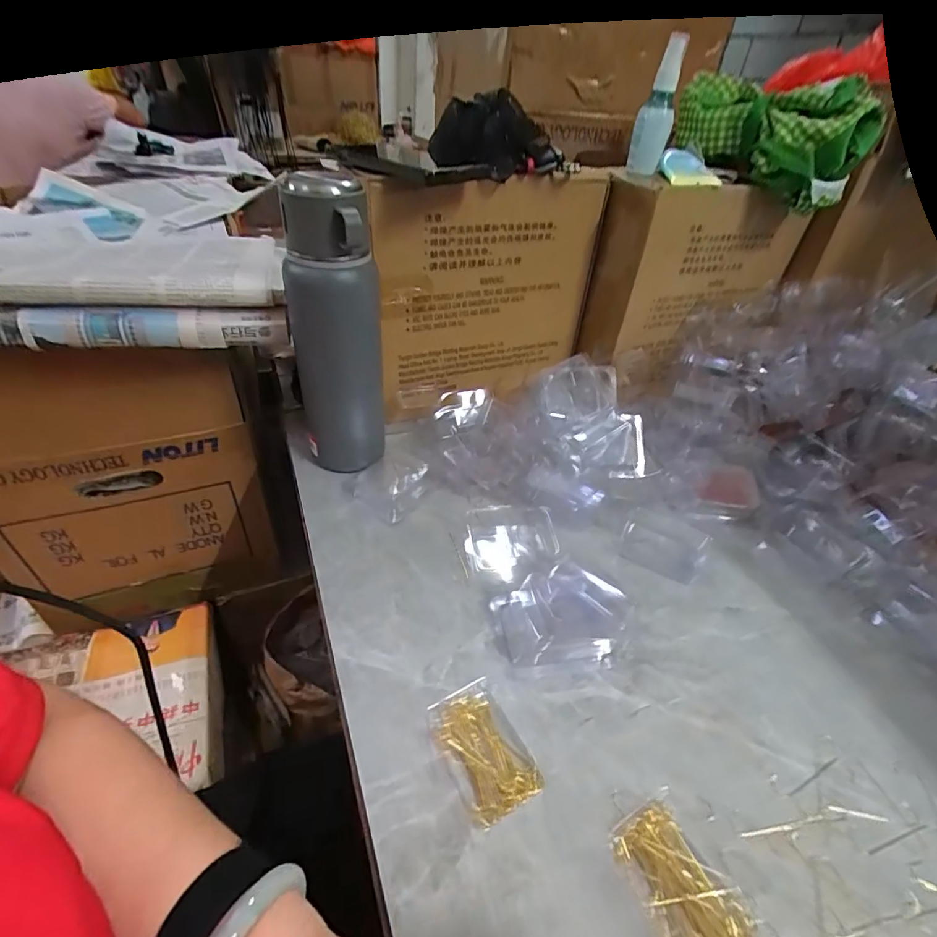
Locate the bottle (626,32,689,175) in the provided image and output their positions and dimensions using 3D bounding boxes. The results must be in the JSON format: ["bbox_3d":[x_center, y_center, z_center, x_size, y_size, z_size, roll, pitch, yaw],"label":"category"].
[{"bbox_3d":[0.199,-0.379,0.497,0.036,0.114,0.033,16,40,12],"label":"bottle"}]

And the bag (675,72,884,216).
[{"bbox_3d":[0.328,-0.369,0.527,0.101,0.099,0.194,-10,42,-19],"label":"bag"}]

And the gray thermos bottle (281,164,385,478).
[{"bbox_3d":[-0.127,-0.121,0.452,0.079,0.269,0.085,-7,41,-15],"label":"gray thermos bottle"}]

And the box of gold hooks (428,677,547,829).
[{"bbox_3d":[0.010,0.184,0.312,0.053,0.011,0.077,-18,45,-26],"label":"box of gold hooks"}]

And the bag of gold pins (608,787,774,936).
[{"bbox_3d":[0.118,0.232,0.260,0.050,0.015,0.079,-16,44,-25],"label":"bag of gold pins"}]

